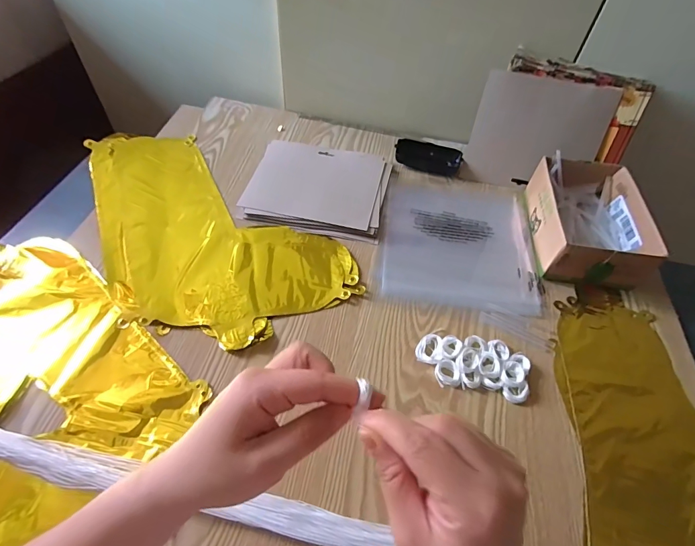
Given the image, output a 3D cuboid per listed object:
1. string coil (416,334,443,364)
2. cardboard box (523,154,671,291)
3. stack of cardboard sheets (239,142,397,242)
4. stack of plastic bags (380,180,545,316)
[{"bbox_3d":[0.093,0.087,0.450,0.029,0.006,0.037,9,53,3],"label":"string coil"},{"bbox_3d":[0.340,-0.077,0.556,0.134,0.067,0.190,8,53,2],"label":"cardboard box"},{"bbox_3d":[-0.044,-0.132,0.599,0.203,0.010,0.174,10,53,4],"label":"stack of cardboard sheets"},{"bbox_3d":[0.161,-0.053,0.569,0.214,0.013,0.246,8,53,2],"label":"stack of plastic bags"}]

